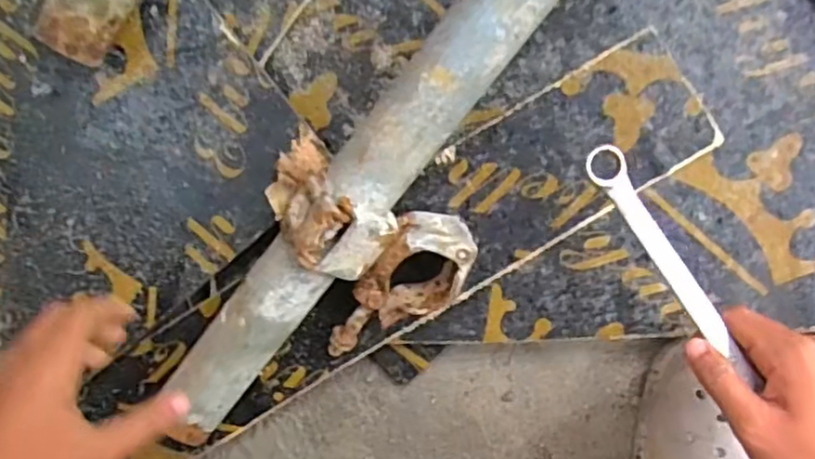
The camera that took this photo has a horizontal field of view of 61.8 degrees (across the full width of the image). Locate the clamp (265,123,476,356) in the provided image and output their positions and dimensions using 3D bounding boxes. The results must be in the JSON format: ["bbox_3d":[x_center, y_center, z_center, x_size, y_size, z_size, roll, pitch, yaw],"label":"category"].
[{"bbox_3d":[-0.029,-0.002,0.450,0.116,0.084,0.150,-22,93,5],"label":"clamp"}]

